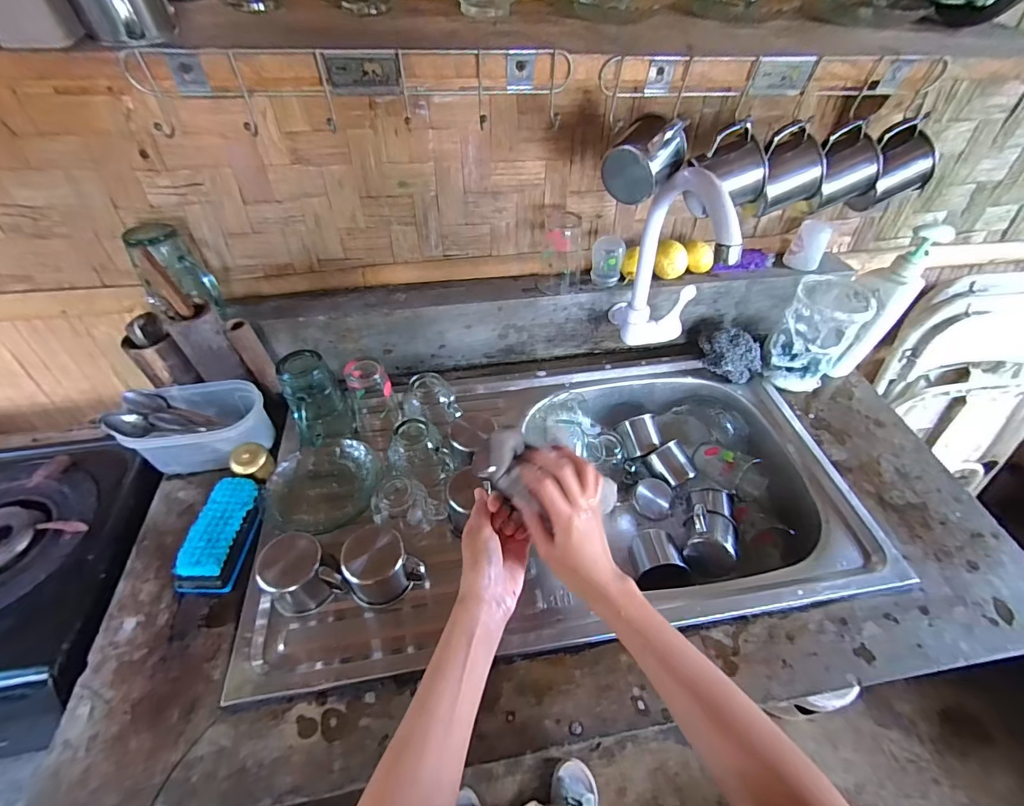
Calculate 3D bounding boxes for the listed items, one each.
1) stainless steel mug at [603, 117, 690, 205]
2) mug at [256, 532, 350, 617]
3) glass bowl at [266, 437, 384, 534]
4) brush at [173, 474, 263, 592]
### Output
[{"bbox_3d":[0.144,-0.262,0.477,0.079,0.073,0.064,13,50,28],"label":"stainless steel mug"},{"bbox_3d":[-0.230,0.186,0.475,0.067,0.071,0.073,-37,60,-27],"label":"mug"},{"bbox_3d":[-0.241,0.107,0.570,0.135,0.034,0.128,1,51,-1],"label":"glass bowl"},{"bbox_3d":[-0.341,0.154,0.525,0.061,0.039,0.128,5,51,3],"label":"brush"}]

